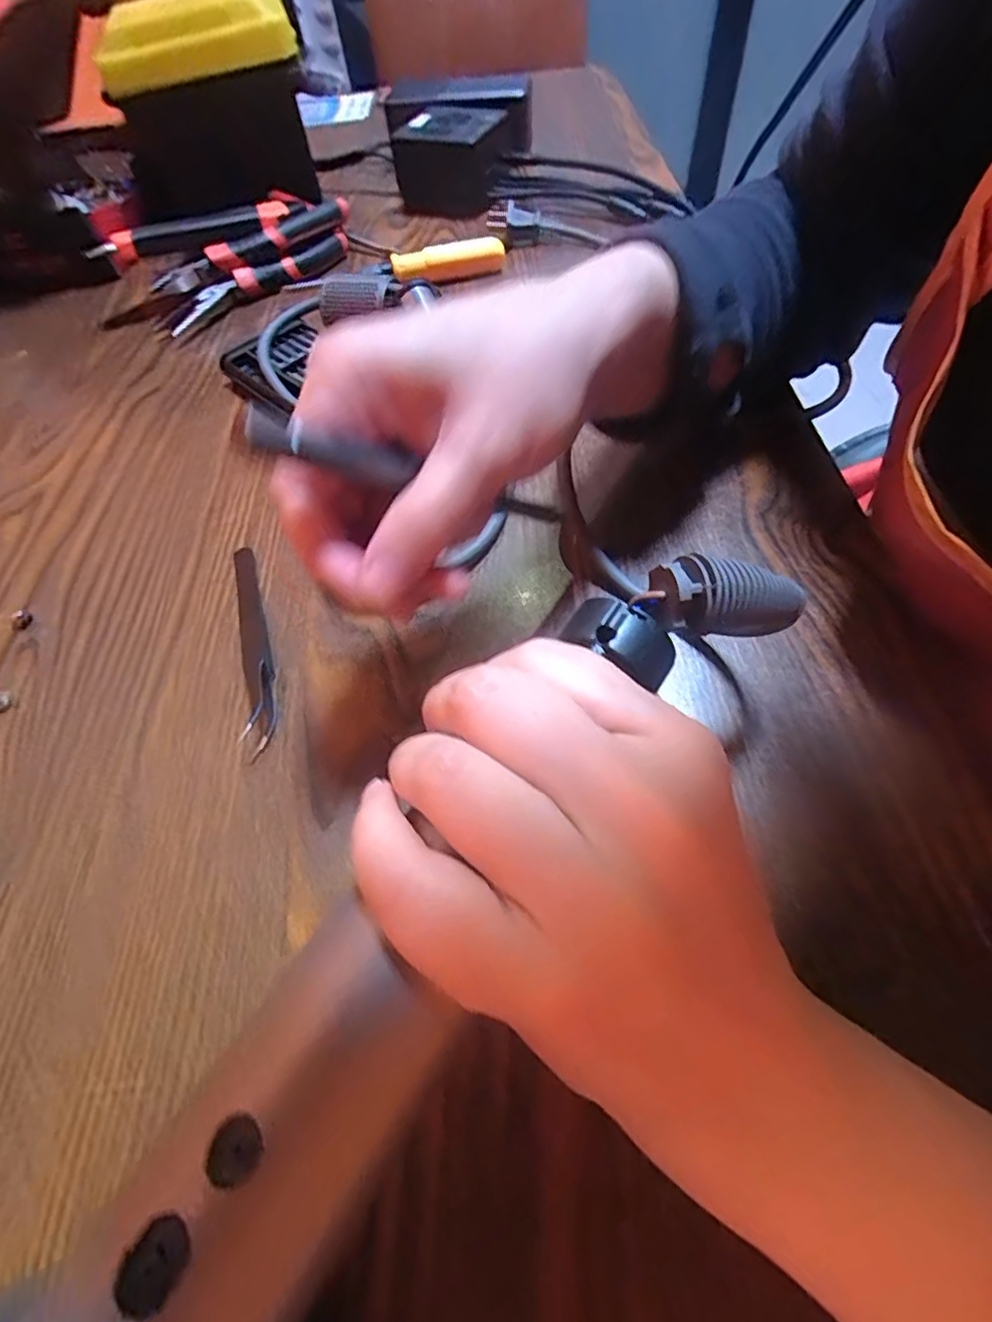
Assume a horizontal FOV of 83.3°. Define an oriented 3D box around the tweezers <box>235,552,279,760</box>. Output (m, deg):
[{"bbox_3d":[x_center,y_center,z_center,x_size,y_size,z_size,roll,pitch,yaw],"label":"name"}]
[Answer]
[{"bbox_3d":[-0.108,-0.010,0.248,0.015,0.004,0.115,-16,58,-5],"label":"tweezers"}]

